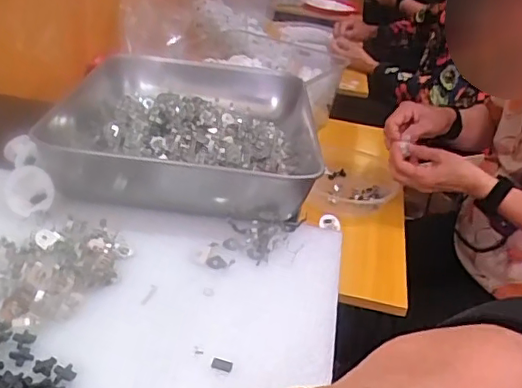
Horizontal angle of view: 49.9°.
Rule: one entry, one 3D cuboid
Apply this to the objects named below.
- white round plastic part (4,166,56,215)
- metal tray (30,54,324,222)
[{"bbox_3d":[-0.150,-0.003,0.365,0.028,0.025,0.019,-9,35,-26],"label":"white round plastic part"},{"bbox_3d":[-0.061,-0.063,0.467,0.215,0.047,0.248,6,31,-3],"label":"metal tray"}]

